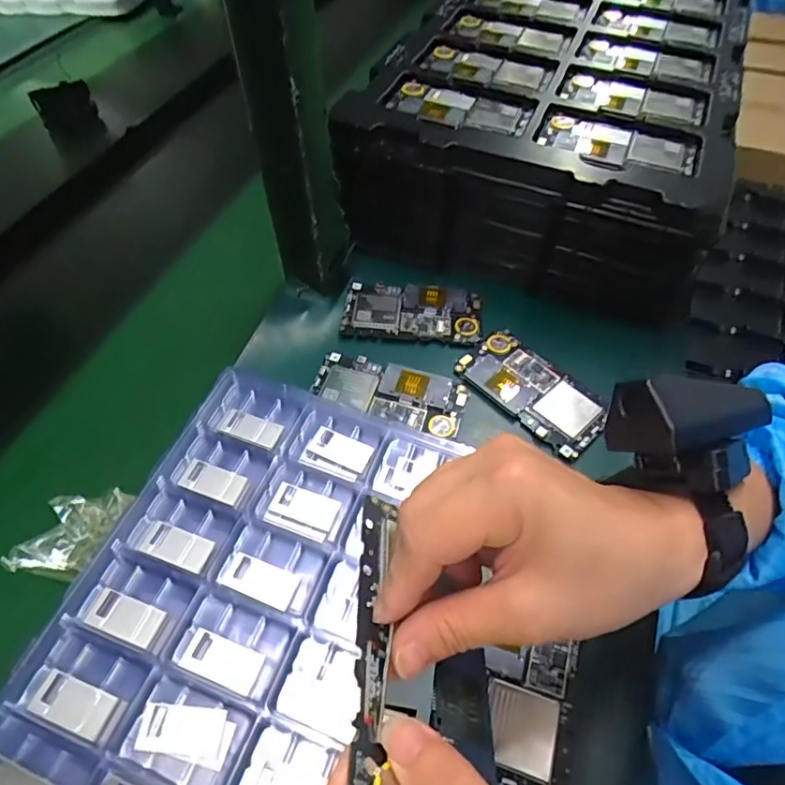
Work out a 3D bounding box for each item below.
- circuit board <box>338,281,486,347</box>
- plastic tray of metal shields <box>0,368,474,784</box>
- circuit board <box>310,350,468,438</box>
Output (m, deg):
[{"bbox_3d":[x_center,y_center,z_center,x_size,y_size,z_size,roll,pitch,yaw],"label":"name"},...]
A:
[{"bbox_3d":[0.018,-0.074,0.495,0.122,0.010,0.064,3,54,5],"label":"circuit board"},{"bbox_3d":[-0.101,0.165,0.306,0.195,0.034,0.385,15,55,13],"label":"plastic tray of metal shields"},{"bbox_3d":[-0.003,-0.001,0.449,0.122,0.010,0.058,14,55,12],"label":"circuit board"}]

